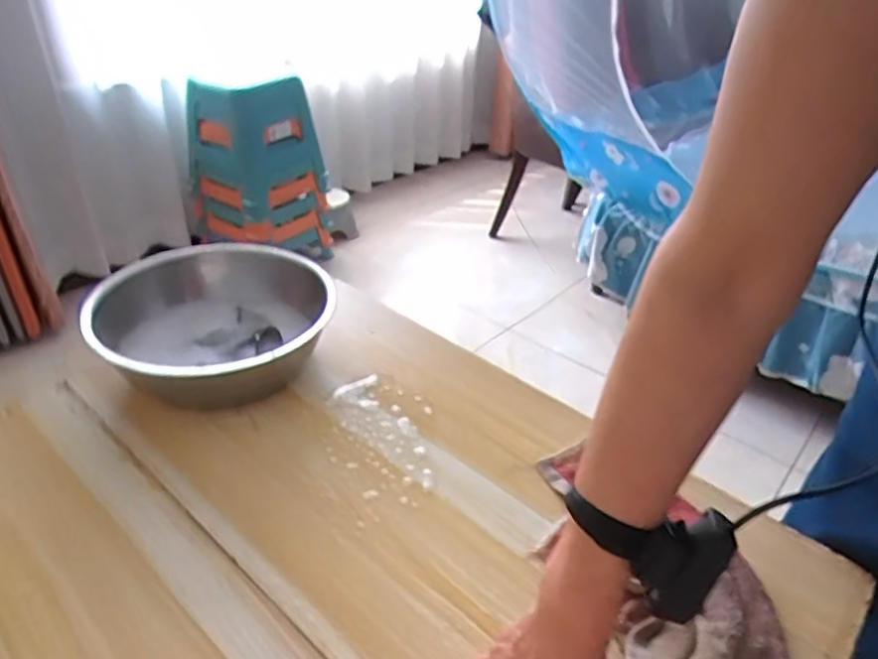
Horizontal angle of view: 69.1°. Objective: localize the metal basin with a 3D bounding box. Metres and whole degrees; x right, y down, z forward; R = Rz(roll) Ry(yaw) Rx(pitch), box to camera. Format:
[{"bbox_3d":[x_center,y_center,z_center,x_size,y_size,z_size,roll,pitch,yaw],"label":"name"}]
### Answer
[{"bbox_3d":[-0.278,-0.004,0.799,0.273,0.096,0.294,2,34,-1],"label":"metal basin"}]

